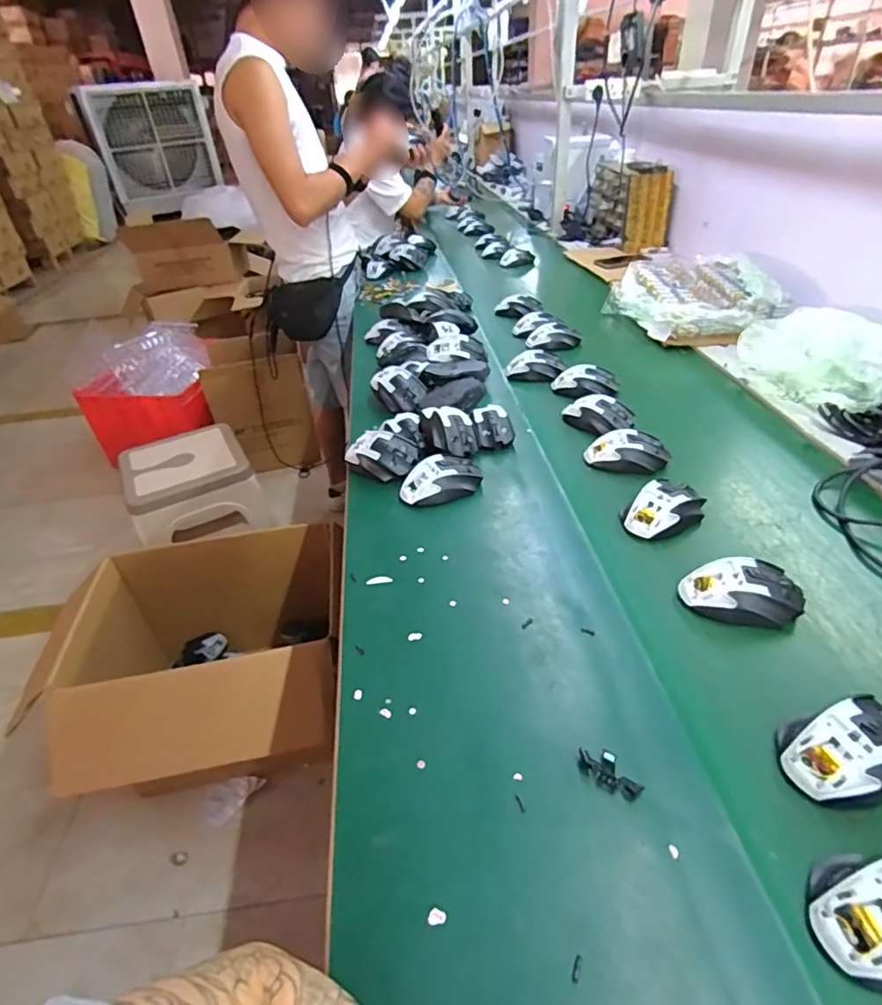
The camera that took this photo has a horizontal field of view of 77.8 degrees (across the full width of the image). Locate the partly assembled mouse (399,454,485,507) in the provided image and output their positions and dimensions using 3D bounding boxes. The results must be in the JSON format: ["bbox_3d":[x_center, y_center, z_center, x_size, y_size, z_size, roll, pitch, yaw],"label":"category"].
[{"bbox_3d":[-0.001,-0.031,0.757,0.115,0.040,0.062,-19,40,-18],"label":"partly assembled mouse"}]

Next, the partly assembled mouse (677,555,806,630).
[{"bbox_3d":[0.318,0.093,0.578,0.116,0.043,0.059,6,39,13],"label":"partly assembled mouse"}]

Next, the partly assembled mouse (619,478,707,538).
[{"bbox_3d":[0.282,0.007,0.694,0.101,0.038,0.074,-26,43,-26],"label":"partly assembled mouse"}]

